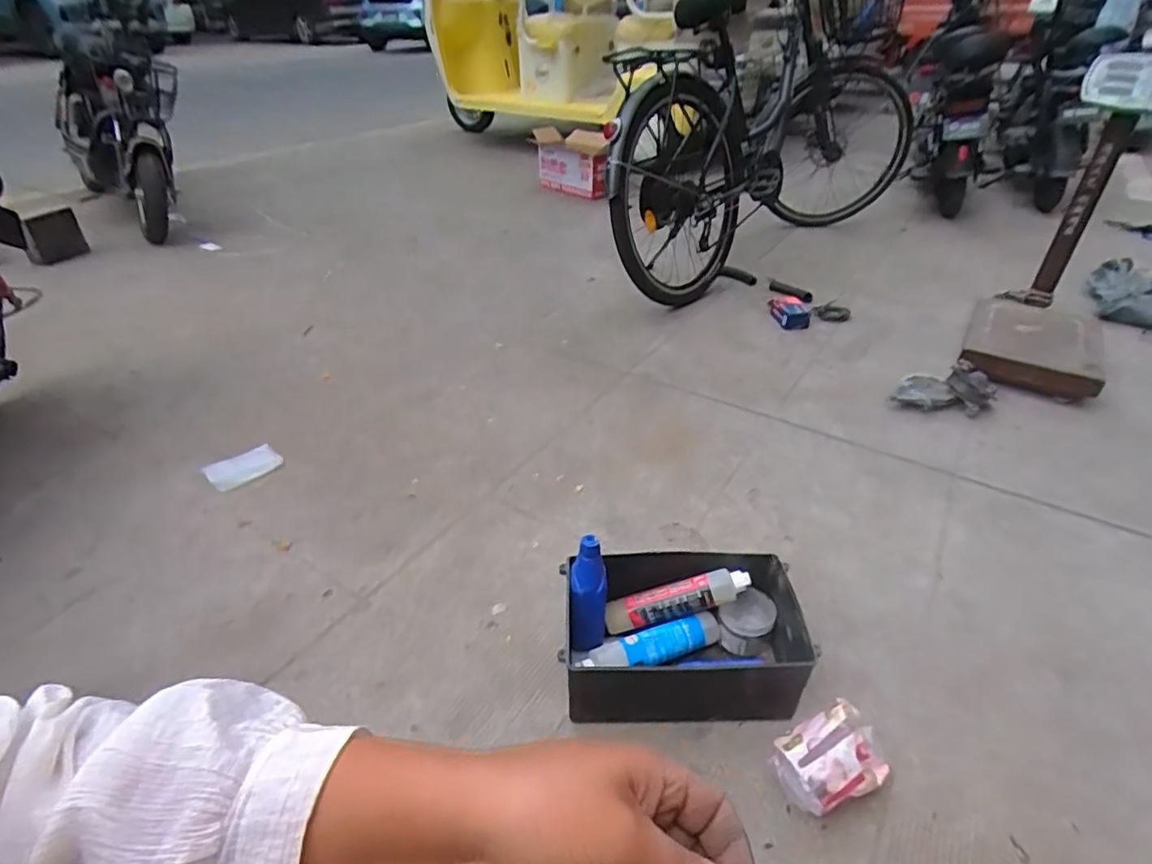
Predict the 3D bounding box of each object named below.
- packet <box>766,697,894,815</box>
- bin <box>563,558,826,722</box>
[{"bbox_3d":[0.322,0.411,0.765,0.141,0.080,0.091,-13,37,-20],"label":"packet"},{"bbox_3d":[0.153,0.291,0.883,0.331,0.147,0.212,-1,35,-3],"label":"bin"}]

